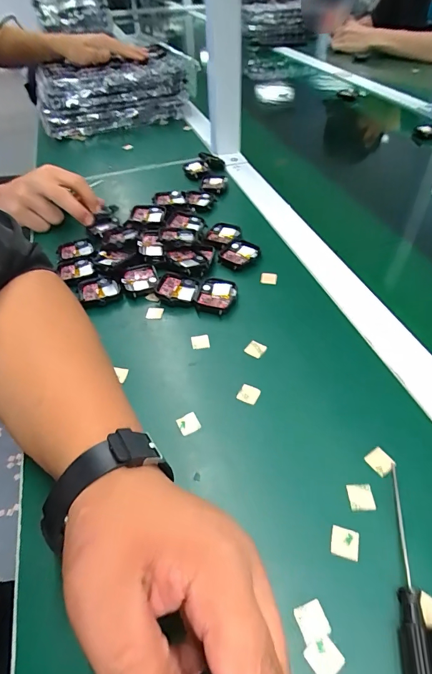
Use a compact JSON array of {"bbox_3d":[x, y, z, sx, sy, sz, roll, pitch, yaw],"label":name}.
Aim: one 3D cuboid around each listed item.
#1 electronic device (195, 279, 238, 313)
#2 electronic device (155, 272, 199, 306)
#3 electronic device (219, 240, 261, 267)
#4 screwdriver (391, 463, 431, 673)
[{"bbox_3d":[0.001,-0.041,0.390,0.038,0.011,0.042,7,47,11],"label":"electronic device"},{"bbox_3d":[-0.041,-0.049,0.397,0.041,0.011,0.034,10,48,13],"label":"electronic device"},{"bbox_3d":[0.028,-0.095,0.437,0.038,0.011,0.042,34,57,31],"label":"electronic device"},{"bbox_3d":[0.106,0.134,0.213,0.011,0.014,0.129,7,47,11],"label":"screwdriver"}]

